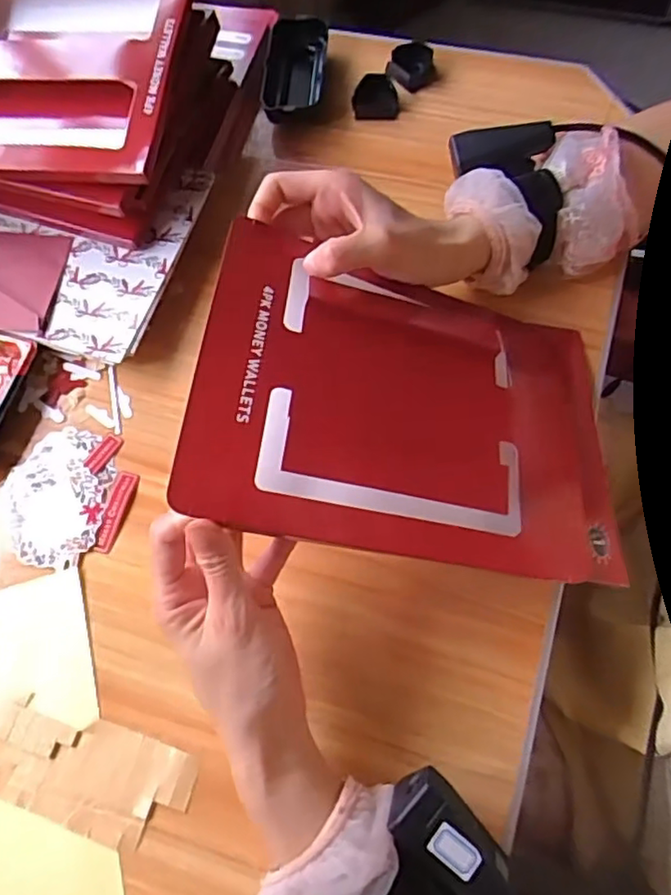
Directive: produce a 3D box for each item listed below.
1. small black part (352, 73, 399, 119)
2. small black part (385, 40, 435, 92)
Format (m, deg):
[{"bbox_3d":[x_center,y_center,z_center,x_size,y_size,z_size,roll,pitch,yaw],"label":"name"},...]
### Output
[{"bbox_3d":[0.035,-0.306,0.536,0.039,0.017,0.036,-2,69,4],"label":"small black part"},{"bbox_3d":[0.067,-0.341,0.547,0.041,0.020,0.037,6,70,7],"label":"small black part"}]

